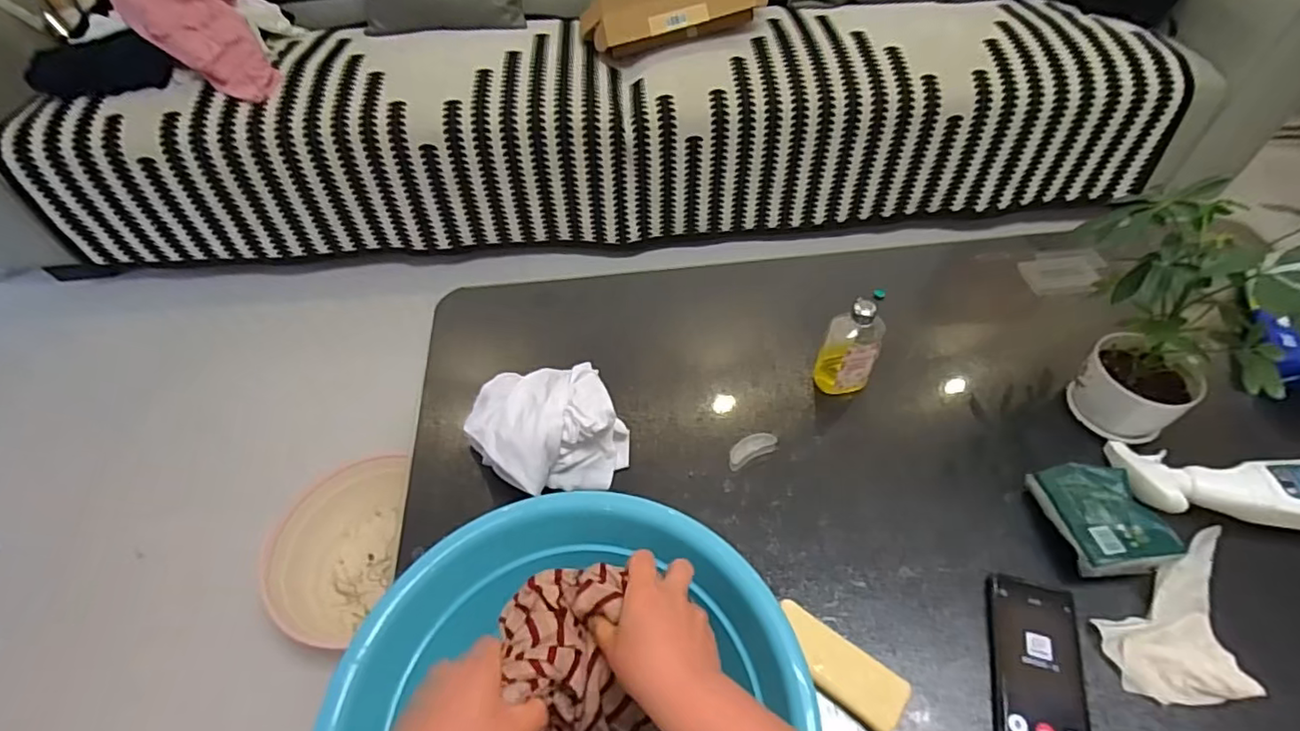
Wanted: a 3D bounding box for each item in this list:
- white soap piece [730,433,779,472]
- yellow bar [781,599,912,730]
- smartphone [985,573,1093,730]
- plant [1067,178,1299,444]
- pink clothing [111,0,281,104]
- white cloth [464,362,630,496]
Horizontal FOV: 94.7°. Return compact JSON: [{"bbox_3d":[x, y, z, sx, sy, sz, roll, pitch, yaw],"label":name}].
[{"bbox_3d":[0.118,0.097,0.698,0.061,0.018,0.027,-19,53,-15],"label":"white soap piece"},{"bbox_3d":[0.171,0.275,0.549,0.124,0.023,0.048,32,57,24],"label":"yellow bar"},{"bbox_3d":[0.356,0.279,0.550,0.080,0.013,0.165,13,52,10],"label":"smartphone"},{"bbox_3d":[0.562,-0.041,0.649,0.137,0.228,0.163,7,51,6],"label":"plant"},{"bbox_3d":[-0.994,-0.721,1.319,0.220,0.183,0.291,-29,56,-21],"label":"pink clothing"},{"bbox_3d":[-0.111,0.073,0.671,0.160,0.104,0.133,-18,53,-14],"label":"white cloth"}]

